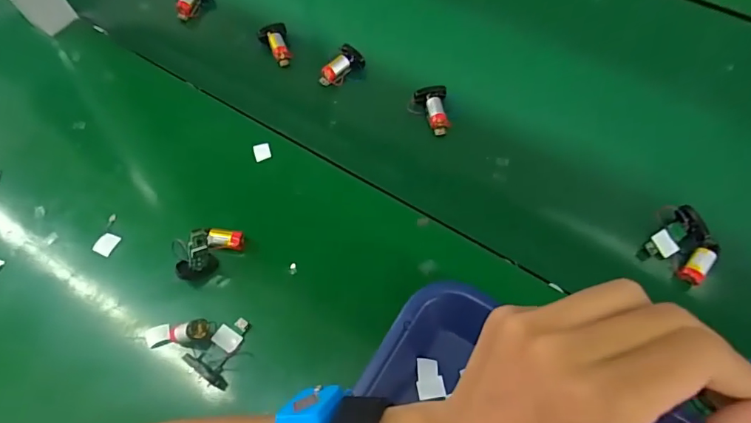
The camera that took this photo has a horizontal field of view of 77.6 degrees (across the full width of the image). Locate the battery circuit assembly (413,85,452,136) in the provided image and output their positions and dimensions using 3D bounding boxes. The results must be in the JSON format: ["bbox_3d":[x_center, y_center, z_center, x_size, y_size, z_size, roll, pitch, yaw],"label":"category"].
[{"bbox_3d":[0.060,-0.102,0.471,0.030,0.017,0.048,-12,62,-4],"label":"battery circuit assembly"}]

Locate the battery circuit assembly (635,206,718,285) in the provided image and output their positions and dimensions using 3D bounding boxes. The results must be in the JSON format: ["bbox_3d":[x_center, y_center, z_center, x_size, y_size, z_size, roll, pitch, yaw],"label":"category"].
[{"bbox_3d":[0.259,0.028,0.392,0.046,0.023,0.053,37,69,20],"label":"battery circuit assembly"}]

